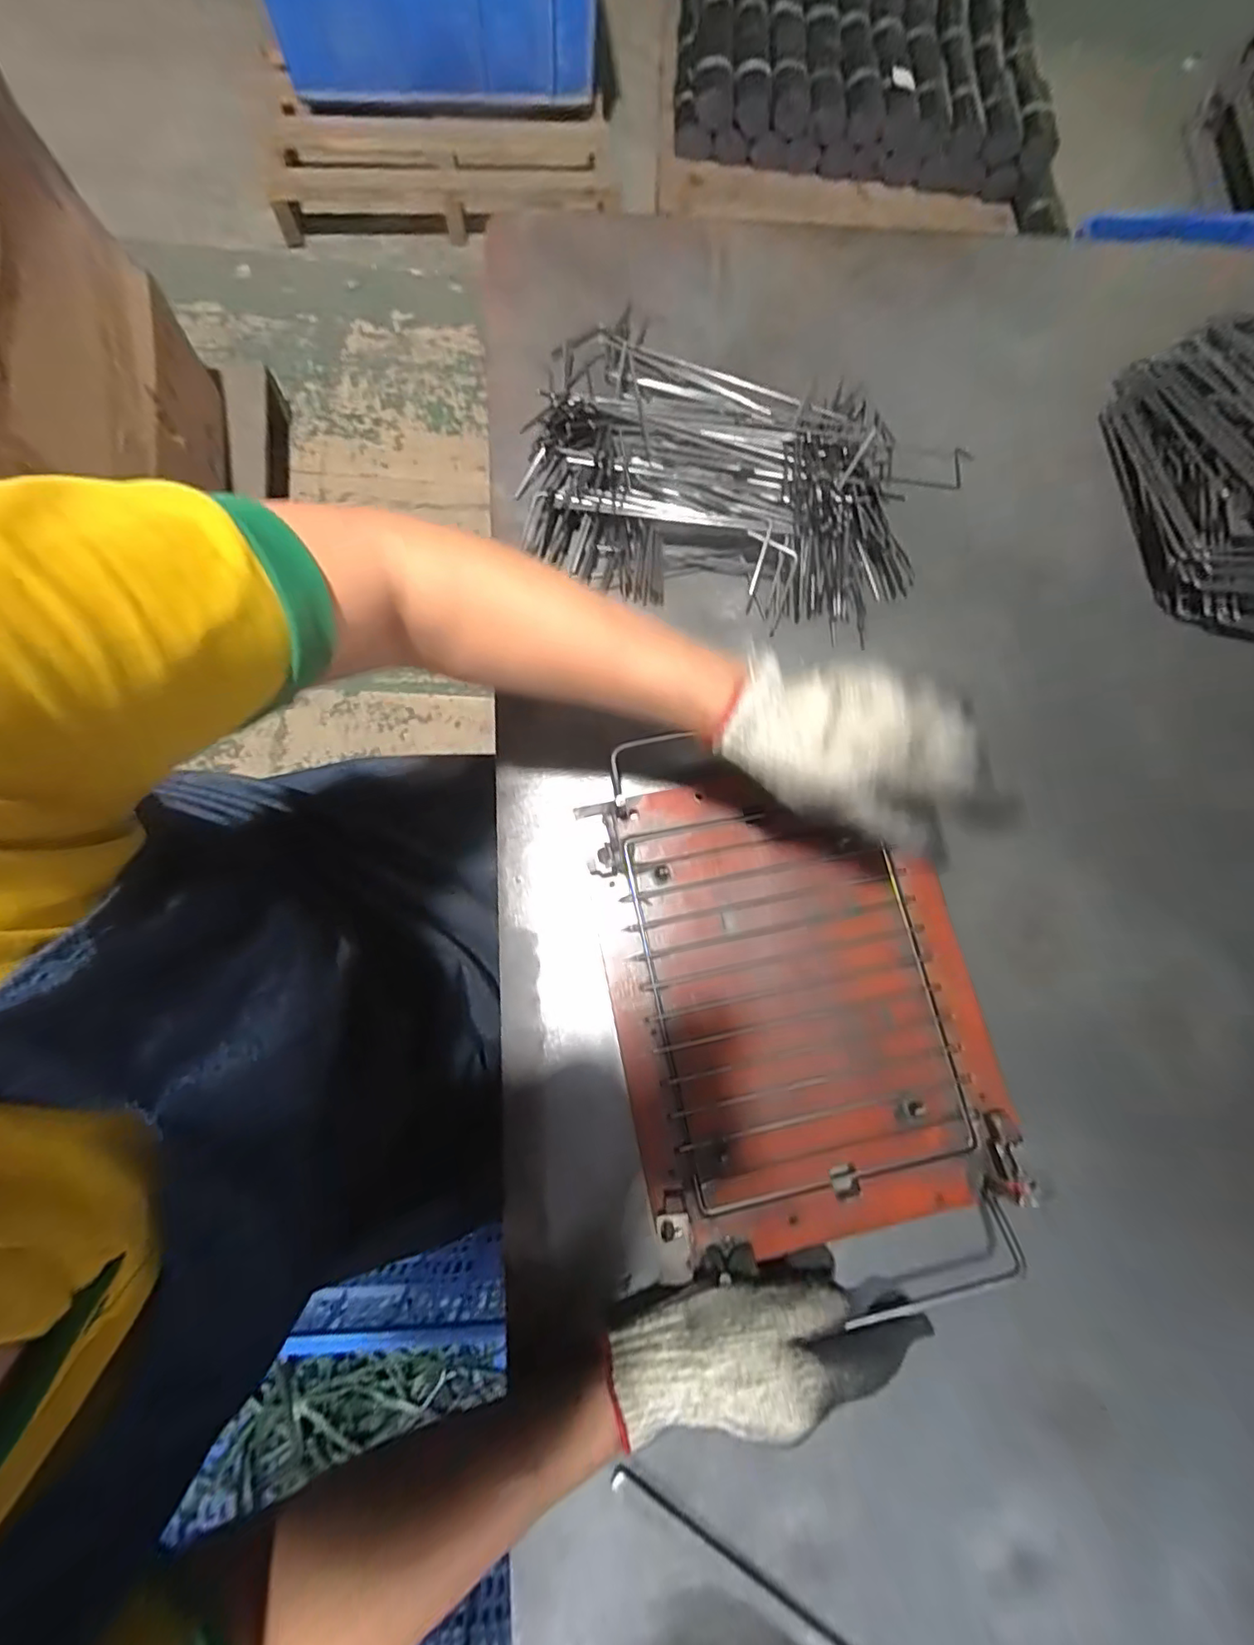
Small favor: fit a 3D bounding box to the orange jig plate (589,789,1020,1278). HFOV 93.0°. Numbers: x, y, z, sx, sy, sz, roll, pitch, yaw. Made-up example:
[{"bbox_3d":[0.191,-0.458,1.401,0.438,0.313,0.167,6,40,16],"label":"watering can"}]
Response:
[{"bbox_3d":[0.111,0.112,0.402,0.236,0.019,0.291,-11,73,-5],"label":"orange jig plate"}]

